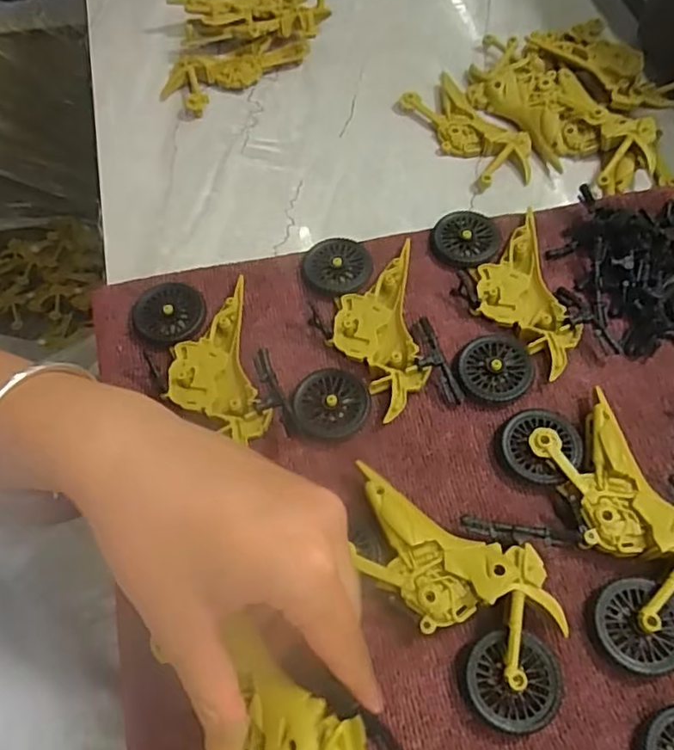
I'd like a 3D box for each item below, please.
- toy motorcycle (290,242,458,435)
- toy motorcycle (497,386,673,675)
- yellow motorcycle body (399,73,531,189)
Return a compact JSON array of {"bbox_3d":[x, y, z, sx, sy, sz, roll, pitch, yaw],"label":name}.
[{"bbox_3d":[0.014,-0.024,0.319,0.074,0.012,0.111,-6,62,-3],"label":"toy motorcycle"},{"bbox_3d":[0.122,0.063,0.270,0.057,0.018,0.113,-19,64,-9],"label":"toy motorcycle"},{"bbox_3d":[0.086,-0.158,0.395,0.045,0.012,0.095,-31,66,-15],"label":"yellow motorcycle body"}]

